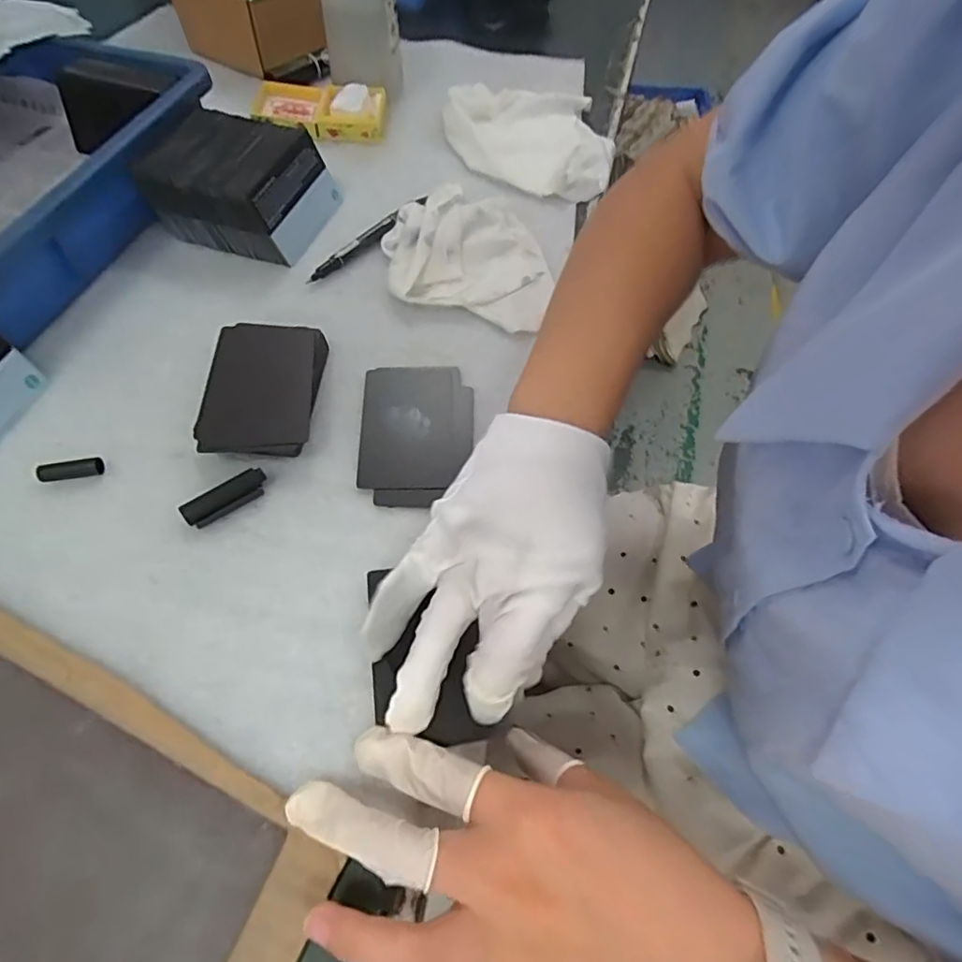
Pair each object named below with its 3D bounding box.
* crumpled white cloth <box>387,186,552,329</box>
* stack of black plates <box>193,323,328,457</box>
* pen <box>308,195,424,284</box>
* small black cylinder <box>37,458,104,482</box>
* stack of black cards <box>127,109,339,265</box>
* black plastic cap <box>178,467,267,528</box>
[{"bbox_3d":[-0.007,-0.167,0.406,0.121,0.025,0.113,16,60,7],"label":"crumpled white cloth"},{"bbox_3d":[-0.128,-0.053,0.340,0.062,0.017,0.092,1,60,-2],"label":"stack of black plates"},{"bbox_3d":[-0.081,-0.179,0.418,0.010,0.010,0.117,37,65,18],"label":"pen"},{"bbox_3d":[-0.223,-0.006,0.311,0.033,0.009,0.011,-5,60,-5],"label":"small black cylinder"},{"bbox_3d":[-0.170,-0.214,0.412,0.103,0.054,0.087,16,60,7],"label":"stack of black cards"},{"bbox_3d":[-0.136,0.009,0.306,0.044,0.010,0.015,-32,66,-19],"label":"black plastic cap"}]

